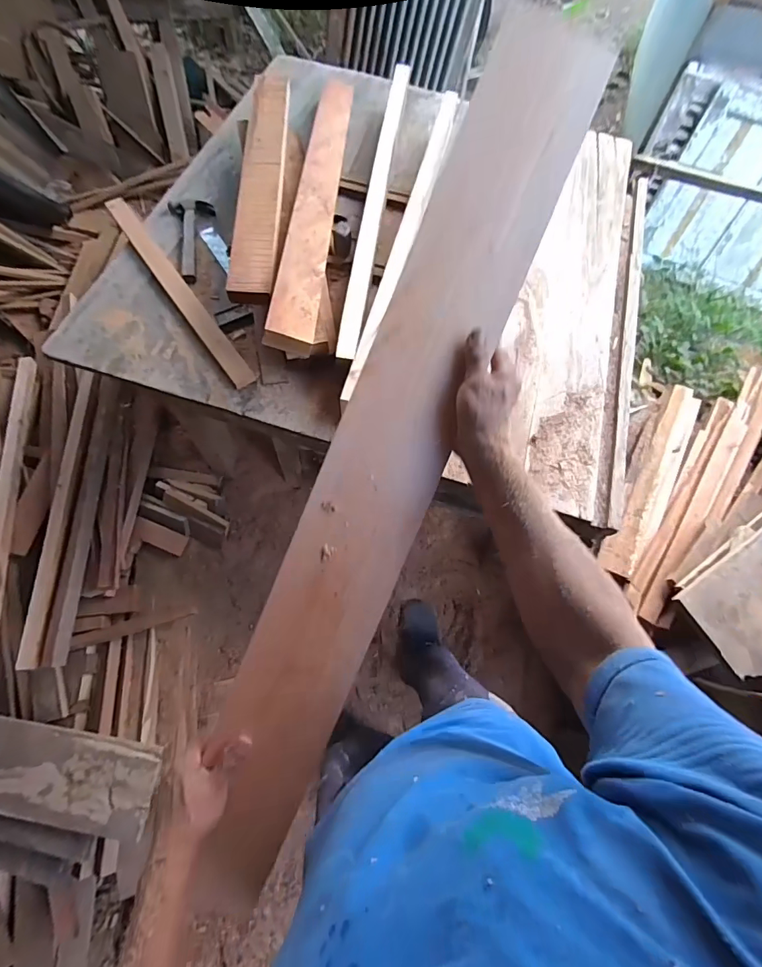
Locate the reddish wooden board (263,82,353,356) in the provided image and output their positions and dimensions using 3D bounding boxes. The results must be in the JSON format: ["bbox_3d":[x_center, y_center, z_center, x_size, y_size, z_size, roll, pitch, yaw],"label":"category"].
[{"bbox_3d":[-0.145,-0.684,1.011,0.110,0.055,1.011,11,59,-14],"label":"reddish wooden board"}]

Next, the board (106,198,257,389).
[{"bbox_3d":[-0.450,-0.431,0.947,0.050,0.016,0.597,-34,74,-14],"label":"board"}]

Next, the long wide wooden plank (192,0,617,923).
[{"bbox_3d":[0.004,-0.020,0.467,0.127,0.031,0.978,22,92,6],"label":"long wide wooden plank"}]

